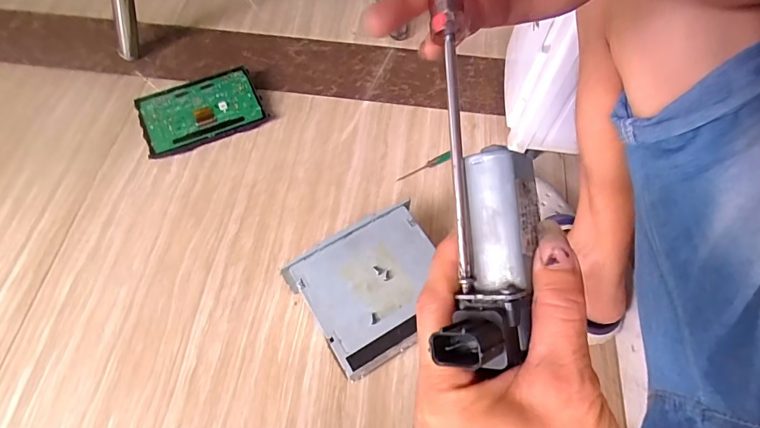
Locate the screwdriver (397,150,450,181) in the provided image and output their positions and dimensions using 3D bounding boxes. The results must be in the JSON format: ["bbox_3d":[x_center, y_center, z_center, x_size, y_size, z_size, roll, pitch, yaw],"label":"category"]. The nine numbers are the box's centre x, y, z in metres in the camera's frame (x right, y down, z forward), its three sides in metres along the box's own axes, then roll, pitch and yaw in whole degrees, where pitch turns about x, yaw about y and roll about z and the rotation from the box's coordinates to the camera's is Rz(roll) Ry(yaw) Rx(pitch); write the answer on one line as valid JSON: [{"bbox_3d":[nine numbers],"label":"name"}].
[{"bbox_3d":[0.073,-0.078,0.718,0.101,0.010,0.013,-24,67,-12],"label":"screwdriver"}]

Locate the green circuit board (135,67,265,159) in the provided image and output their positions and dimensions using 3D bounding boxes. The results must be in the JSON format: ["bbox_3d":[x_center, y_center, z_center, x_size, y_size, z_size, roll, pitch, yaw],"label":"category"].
[{"bbox_3d":[-0.292,-0.170,0.712,0.189,0.013,0.106,-23,88,-9],"label":"green circuit board"}]

